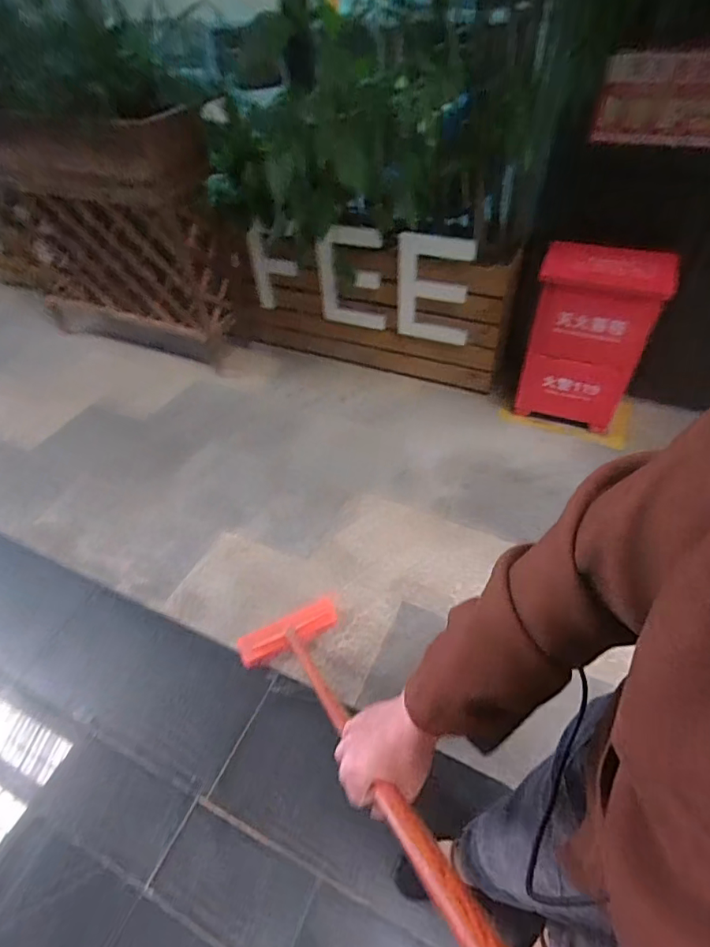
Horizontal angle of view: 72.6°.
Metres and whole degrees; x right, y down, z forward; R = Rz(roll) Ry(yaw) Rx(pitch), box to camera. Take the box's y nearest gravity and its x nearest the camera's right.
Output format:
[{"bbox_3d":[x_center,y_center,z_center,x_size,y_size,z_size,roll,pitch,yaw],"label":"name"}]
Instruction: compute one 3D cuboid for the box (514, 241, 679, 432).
[{"bbox_3d":[0.750,-0.427,1.567,0.363,0.520,0.227,10,51,14],"label":"box"}]

